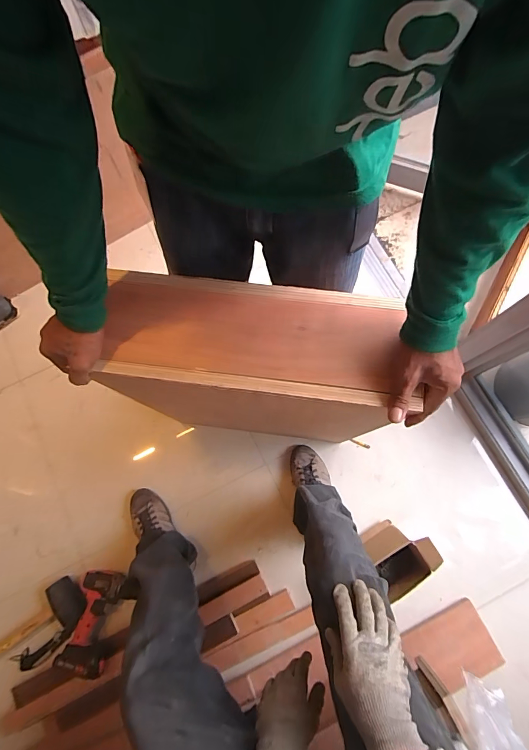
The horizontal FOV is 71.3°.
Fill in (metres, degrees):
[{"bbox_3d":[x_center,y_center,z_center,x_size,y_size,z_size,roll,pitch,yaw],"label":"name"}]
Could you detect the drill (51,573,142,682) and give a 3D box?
[{"bbox_3d":[-0.435,0.638,0.953,0.161,0.087,0.215,13,75,6],"label":"drill"}]

